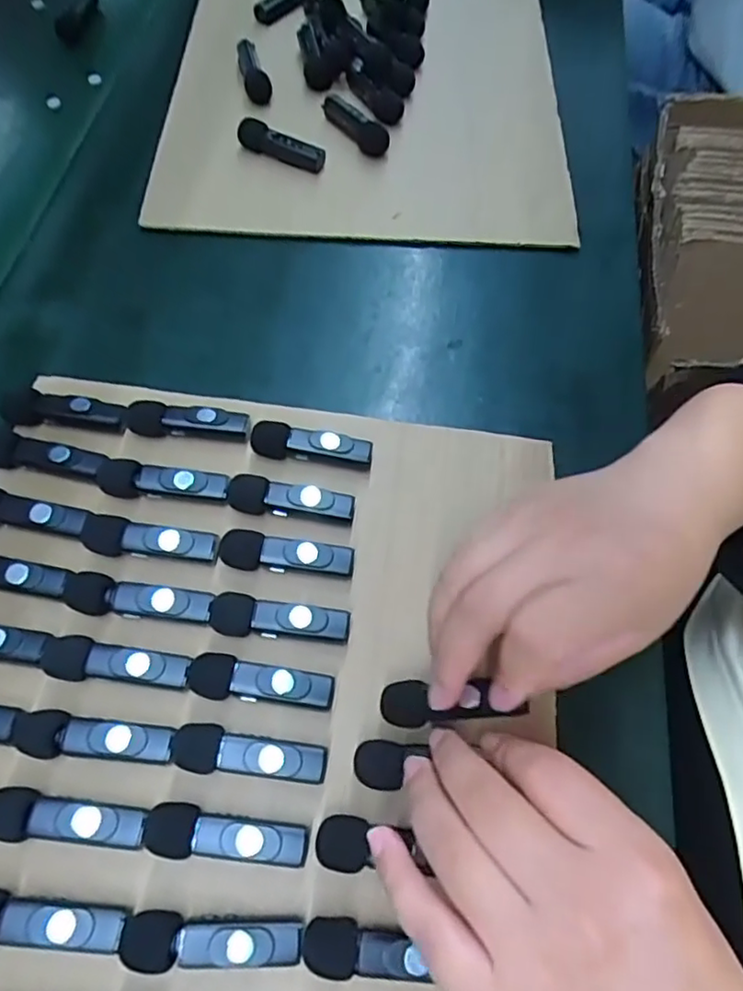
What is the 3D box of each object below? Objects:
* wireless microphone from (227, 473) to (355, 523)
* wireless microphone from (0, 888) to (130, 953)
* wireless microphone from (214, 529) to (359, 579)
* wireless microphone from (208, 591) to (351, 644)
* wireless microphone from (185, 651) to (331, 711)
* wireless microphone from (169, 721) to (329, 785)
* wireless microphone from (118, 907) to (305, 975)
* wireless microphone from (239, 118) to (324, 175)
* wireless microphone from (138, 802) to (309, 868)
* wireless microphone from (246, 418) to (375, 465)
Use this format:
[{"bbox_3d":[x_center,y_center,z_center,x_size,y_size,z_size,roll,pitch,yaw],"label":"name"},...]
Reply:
[{"bbox_3d":[-0.042,0.003,0.323,0.064,0.015,0.018,11,64,3],"label":"wireless microphone"},{"bbox_3d":[-0.127,0.162,0.240,0.066,0.015,0.017,5,64,0],"label":"wireless microphone"},{"bbox_3d":[-0.042,0.029,0.309,0.065,0.015,0.018,8,64,1],"label":"wireless microphone"},{"bbox_3d":[-0.043,0.058,0.295,0.064,0.012,0.019,5,64,0],"label":"wireless microphone"},{"bbox_3d":[-0.049,0.084,0.281,0.064,0.012,0.018,9,64,2],"label":"wireless microphone"},{"bbox_3d":[-0.052,0.111,0.267,0.065,0.010,0.019,11,64,3],"label":"wireless microphone"},{"bbox_3d":[-0.060,0.170,0.240,0.067,0.017,0.018,4,64,0],"label":"wireless microphone"},{"bbox_3d":[-0.064,-0.250,0.444,0.063,0.016,0.019,27,66,11],"label":"wireless microphone"},{"bbox_3d":[-0.059,0.139,0.255,0.065,0.017,0.019,9,64,2],"label":"wireless microphone"},{"bbox_3d":[-0.032,-0.027,0.339,0.064,0.016,0.017,5,64,0],"label":"wireless microphone"}]

